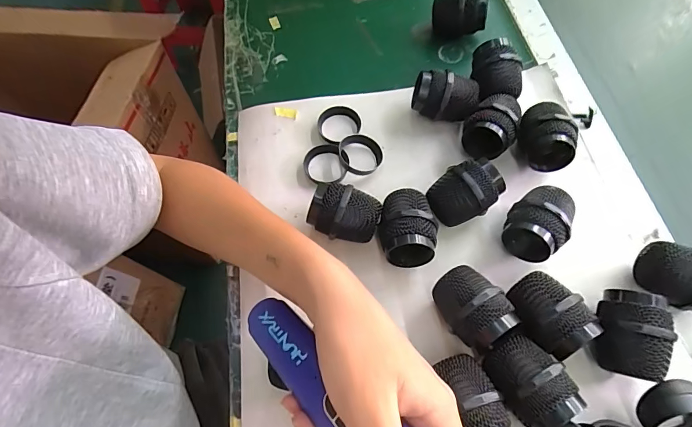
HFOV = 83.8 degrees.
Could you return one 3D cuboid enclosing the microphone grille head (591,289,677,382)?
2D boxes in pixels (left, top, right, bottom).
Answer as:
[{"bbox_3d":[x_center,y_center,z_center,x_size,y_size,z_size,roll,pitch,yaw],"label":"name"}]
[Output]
[{"bbox_3d":[0.204,0.089,0.280,0.046,0.047,0.056,16,66,10],"label":"microphone grille head"}]

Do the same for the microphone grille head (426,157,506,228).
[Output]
[{"bbox_3d":[0.103,-0.015,0.339,0.059,0.049,0.045,-38,68,-15],"label":"microphone grille head"}]

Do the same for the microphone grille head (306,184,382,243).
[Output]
[{"bbox_3d":[-0.005,0.003,0.336,0.057,0.048,0.041,16,67,-18],"label":"microphone grille head"}]

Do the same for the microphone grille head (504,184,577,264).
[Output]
[{"bbox_3d":[0.161,0.009,0.322,0.065,0.046,0.047,-42,70,-16],"label":"microphone grille head"}]

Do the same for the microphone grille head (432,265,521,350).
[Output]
[{"bbox_3d":[0.093,0.074,0.295,0.046,0.048,0.059,-32,67,-12],"label":"microphone grille head"}]

